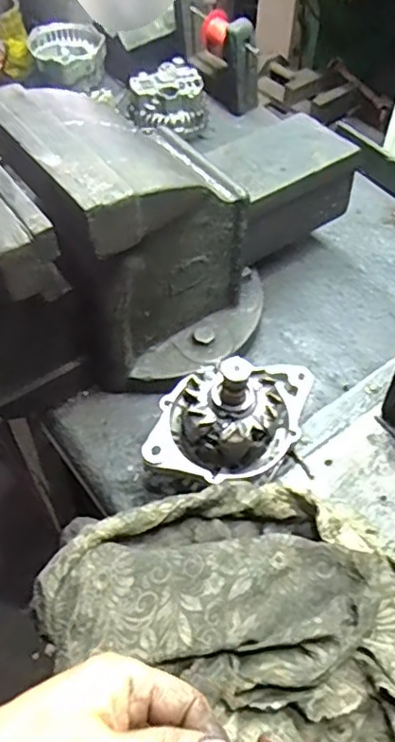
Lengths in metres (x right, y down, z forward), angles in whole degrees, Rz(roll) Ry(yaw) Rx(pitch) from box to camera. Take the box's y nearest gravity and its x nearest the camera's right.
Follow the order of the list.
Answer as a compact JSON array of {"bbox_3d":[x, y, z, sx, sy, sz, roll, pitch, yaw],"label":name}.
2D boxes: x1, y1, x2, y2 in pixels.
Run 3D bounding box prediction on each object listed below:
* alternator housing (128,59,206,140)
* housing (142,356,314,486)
[{"bbox_3d":[-0.045,-0.420,0.911,0.118,0.066,0.116,-4,55,-4],"label":"alternator housing"},{"bbox_3d":[0.032,0.030,0.541,0.132,0.114,0.130,13,55,8],"label":"housing"}]

